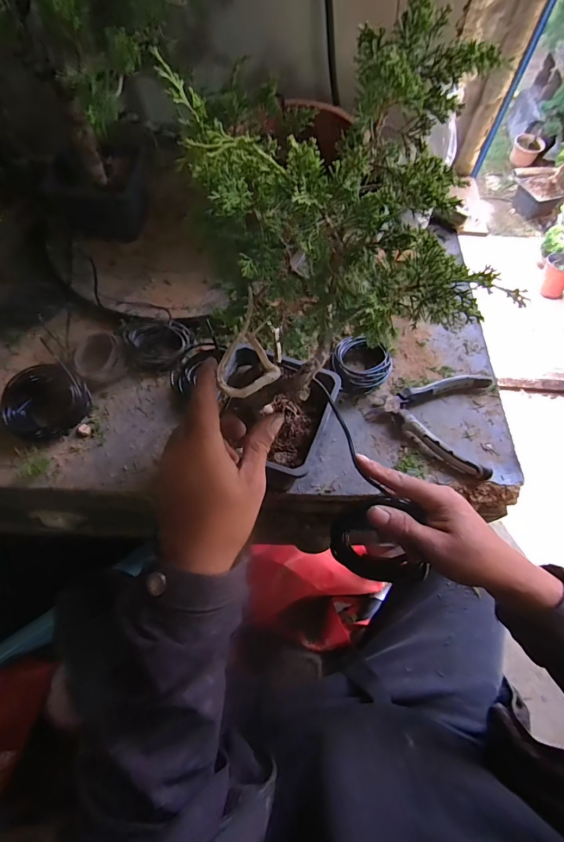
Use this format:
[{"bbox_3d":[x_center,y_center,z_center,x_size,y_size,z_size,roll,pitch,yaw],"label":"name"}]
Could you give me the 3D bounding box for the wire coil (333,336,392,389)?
[{"bbox_3d":[0.095,-0.067,0.471,0.064,0.037,0.073,34,67,14],"label":"wire coil"}]

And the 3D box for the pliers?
[{"bbox_3d":[0.194,-0.016,0.458,0.142,0.023,0.123,34,67,15],"label":"pliers"}]

